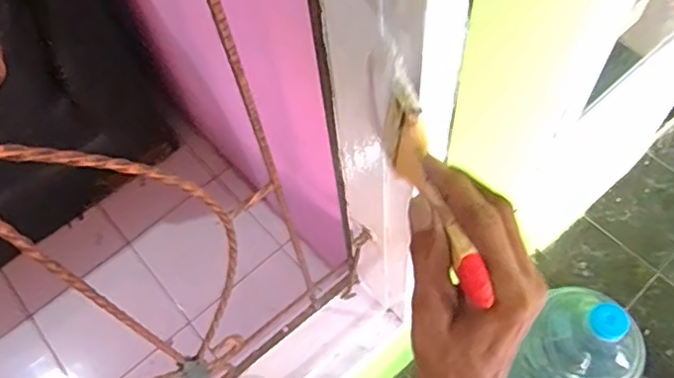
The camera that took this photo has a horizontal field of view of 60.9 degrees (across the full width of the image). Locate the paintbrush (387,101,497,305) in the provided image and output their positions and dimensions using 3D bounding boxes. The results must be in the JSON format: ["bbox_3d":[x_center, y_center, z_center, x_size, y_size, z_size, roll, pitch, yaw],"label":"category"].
[{"bbox_3d":[0.056,0.006,0.324,0.017,0.032,0.125,-17,61,-10],"label":"paintbrush"}]

